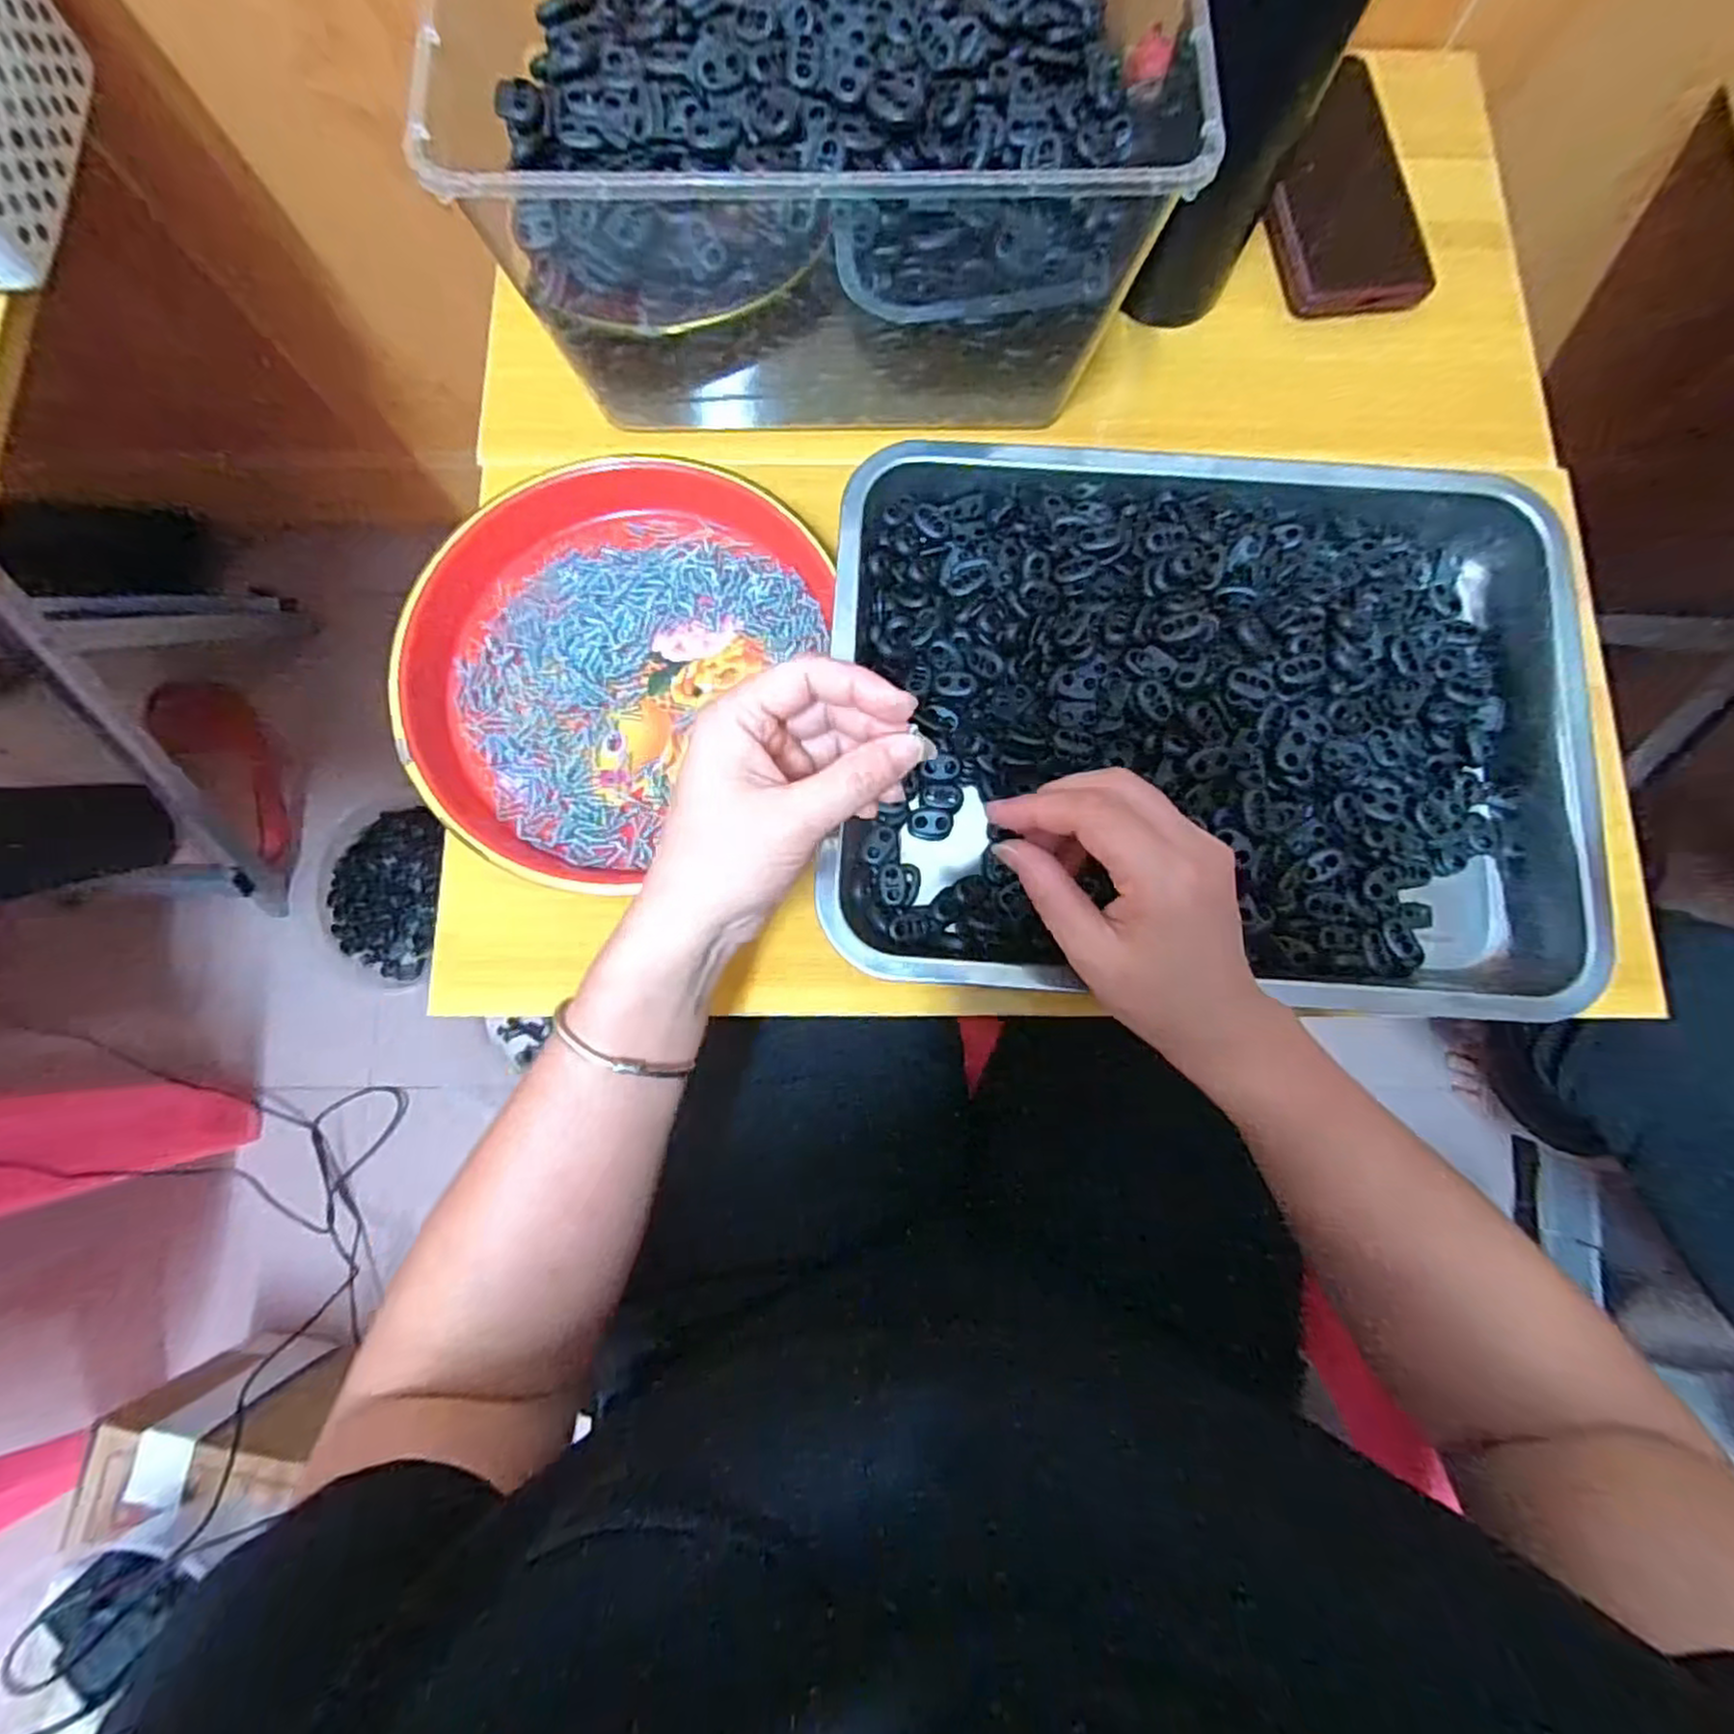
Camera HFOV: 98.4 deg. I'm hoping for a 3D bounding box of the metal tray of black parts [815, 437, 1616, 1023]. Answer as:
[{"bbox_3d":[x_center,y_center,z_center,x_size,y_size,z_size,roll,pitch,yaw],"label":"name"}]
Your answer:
[{"bbox_3d":[0.159,-0.076,0.355,0.340,0.053,0.267,4,80,0],"label":"metal tray of black parts"}]

